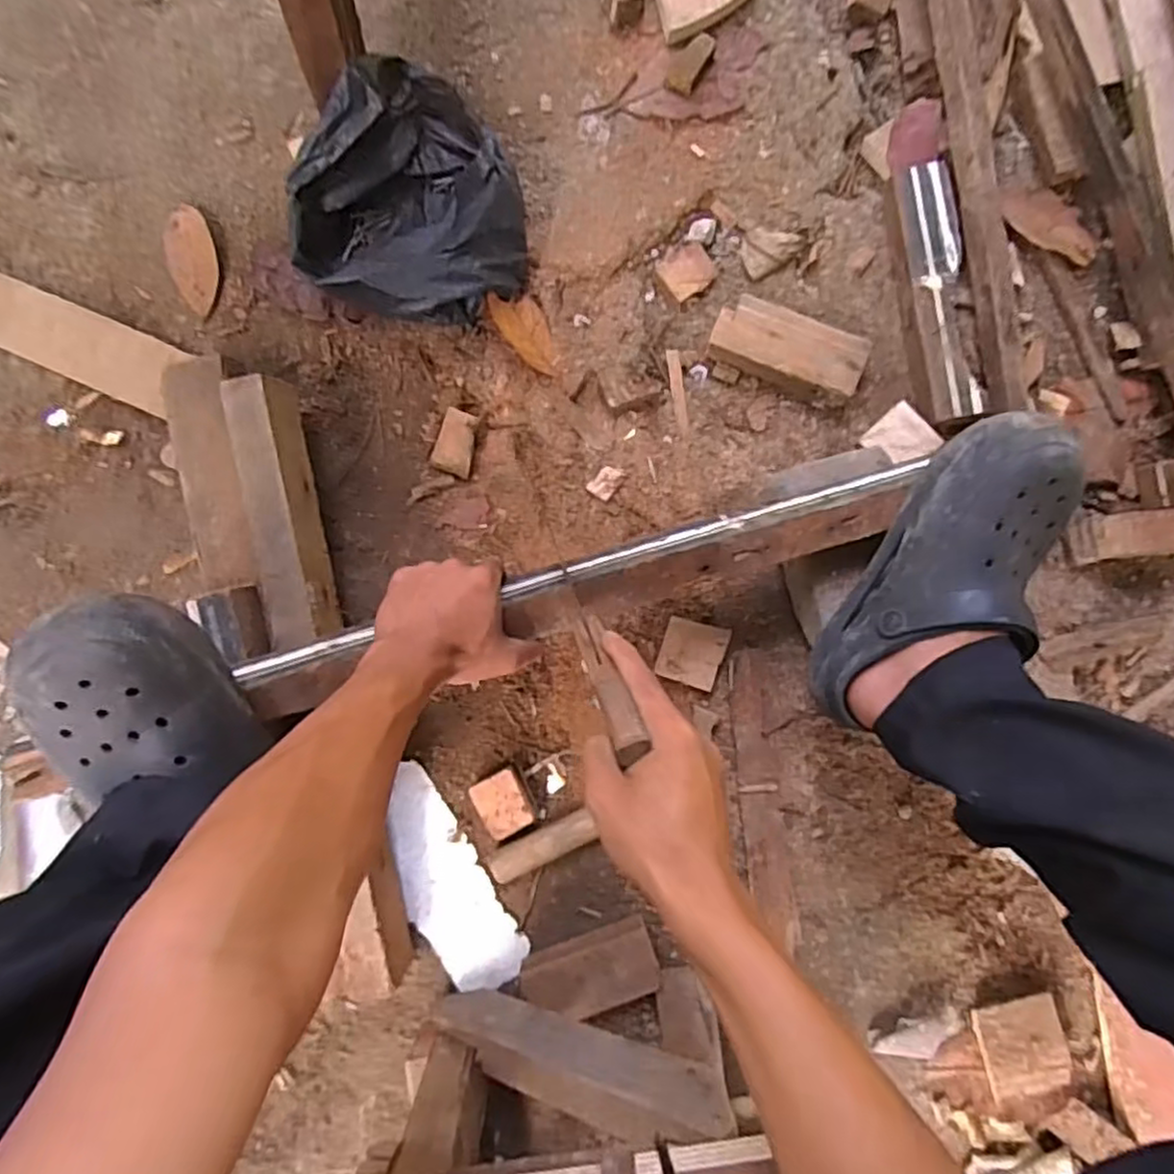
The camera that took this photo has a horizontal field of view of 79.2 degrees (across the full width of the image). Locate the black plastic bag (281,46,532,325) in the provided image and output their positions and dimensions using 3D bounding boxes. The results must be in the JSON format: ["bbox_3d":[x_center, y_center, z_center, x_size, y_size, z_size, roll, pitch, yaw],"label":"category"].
[{"bbox_3d":[-0.158,-0.331,0.628,0.203,0.090,0.192,-40,90,-5],"label":"black plastic bag"}]

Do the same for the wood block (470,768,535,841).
[{"bbox_3d":[-0.077,0.200,0.659,0.043,0.025,0.055,-29,89,-5],"label":"wood block"}]

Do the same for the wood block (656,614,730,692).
[{"bbox_3d":[0.099,0.061,0.662,0.055,0.014,0.059,18,86,-3],"label":"wood block"}]

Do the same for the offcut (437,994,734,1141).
[{"bbox_3d":[-0.017,0.366,0.546,0.070,0.288,0.030,-4,86,-49],"label":"offcut"}]

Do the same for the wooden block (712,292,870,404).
[{"bbox_3d":[0.188,-0.224,0.669,0.141,0.041,0.063,22,85,-2],"label":"wooden block"}]

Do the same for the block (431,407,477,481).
[{"bbox_3d":[-0.123,-0.136,0.670,0.036,0.015,0.060,14,86,-3],"label":"block"}]

